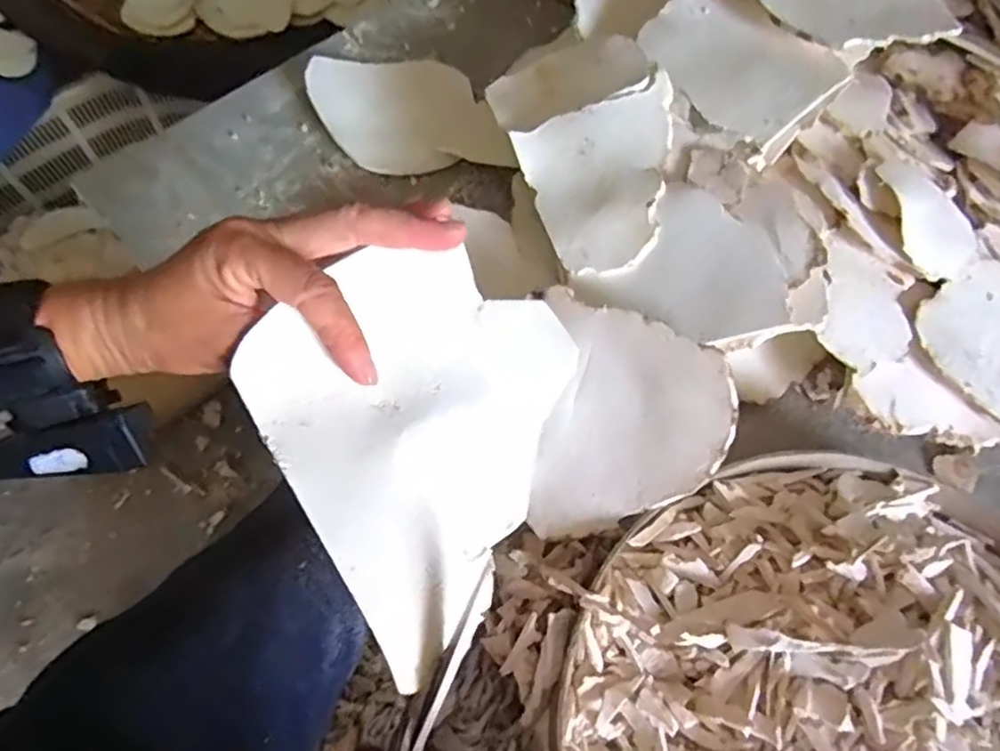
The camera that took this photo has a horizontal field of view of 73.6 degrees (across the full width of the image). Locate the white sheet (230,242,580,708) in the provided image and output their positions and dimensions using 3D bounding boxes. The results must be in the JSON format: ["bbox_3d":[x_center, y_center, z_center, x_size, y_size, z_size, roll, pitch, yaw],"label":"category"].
[{"bbox_3d":[-0.044,0.020,0.283,0.129,0.007,0.164,28,64,-4],"label":"white sheet"}]

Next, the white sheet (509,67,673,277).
[{"bbox_3d":[0.077,-0.130,0.438,0.109,0.023,0.120,-16,64,-8],"label":"white sheet"}]

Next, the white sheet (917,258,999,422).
[{"bbox_3d":[0.337,-0.020,0.448,0.103,0.008,0.105,-35,84,-19],"label":"white sheet"}]

